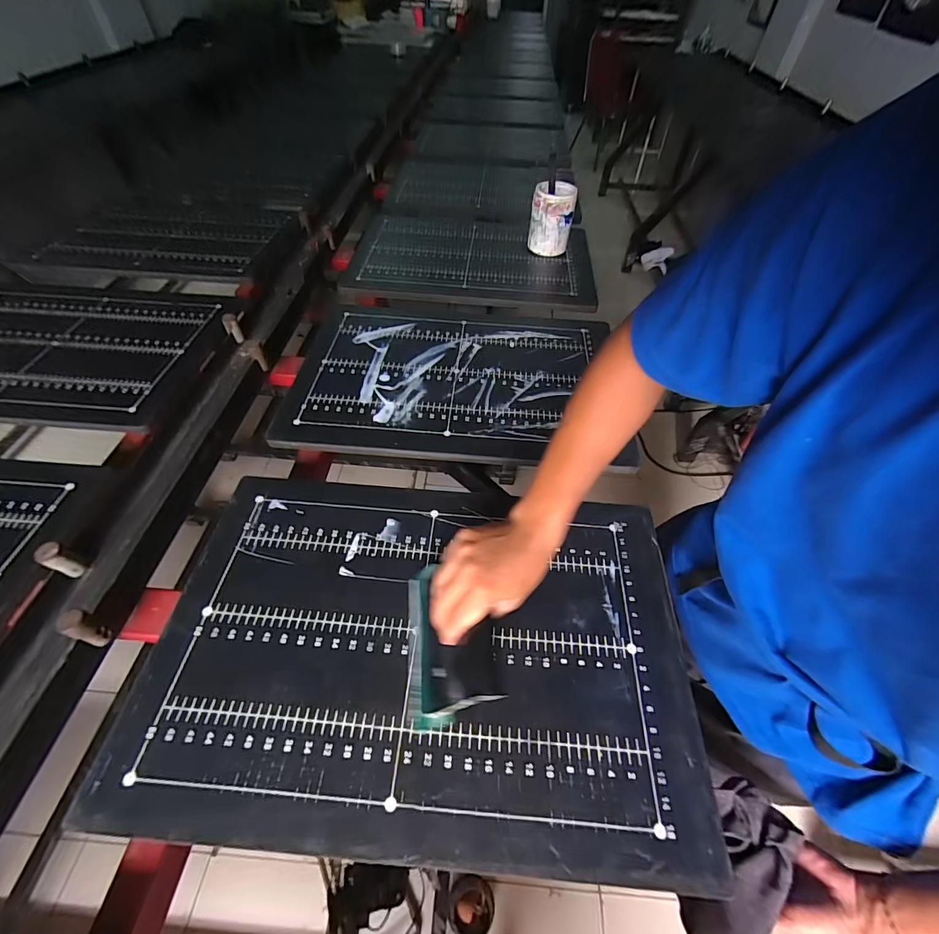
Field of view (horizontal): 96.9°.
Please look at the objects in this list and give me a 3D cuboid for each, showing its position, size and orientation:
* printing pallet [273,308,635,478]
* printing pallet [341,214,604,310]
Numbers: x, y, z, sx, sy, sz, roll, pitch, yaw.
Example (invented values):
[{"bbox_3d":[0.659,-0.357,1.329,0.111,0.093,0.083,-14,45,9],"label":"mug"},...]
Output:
[{"bbox_3d":[-0.034,-0.180,0.780,0.596,0.013,0.409,5,52,2],"label":"printing pallet"},{"bbox_3d":[0.005,-0.550,1.074,0.601,0.030,0.471,5,52,2],"label":"printing pallet"}]

